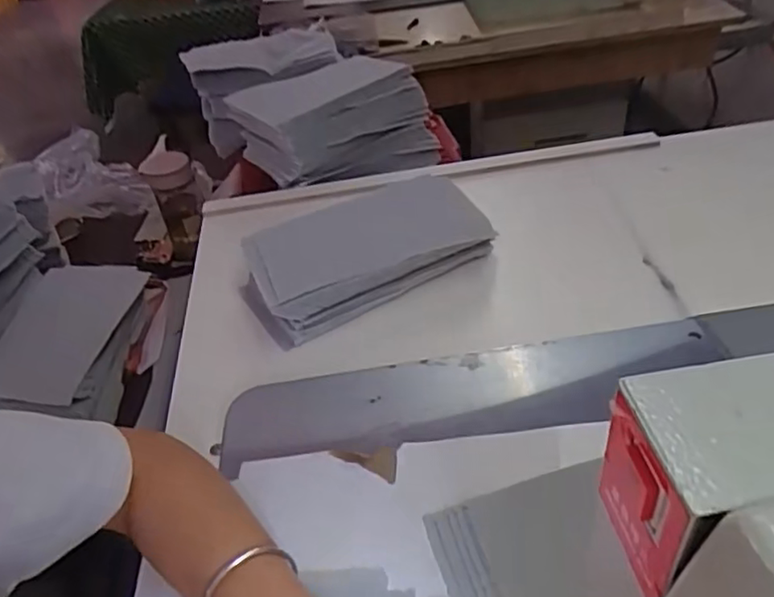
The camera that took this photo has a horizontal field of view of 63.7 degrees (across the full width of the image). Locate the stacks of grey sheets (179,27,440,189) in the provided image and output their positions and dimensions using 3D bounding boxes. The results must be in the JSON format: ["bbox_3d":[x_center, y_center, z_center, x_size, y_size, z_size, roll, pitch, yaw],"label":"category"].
[{"bbox_3d":[-0.117,-0.270,0.863,0.228,0.114,0.327,-28,43,-23],"label":"stacks of grey sheets"}]

